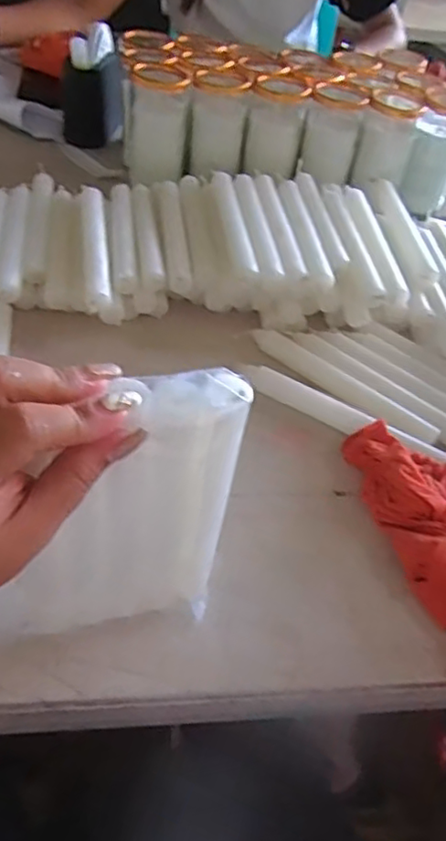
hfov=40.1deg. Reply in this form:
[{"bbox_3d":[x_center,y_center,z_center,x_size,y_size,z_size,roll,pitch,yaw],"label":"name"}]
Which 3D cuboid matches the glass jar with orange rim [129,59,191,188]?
[{"bbox_3d":[-0.079,-0.364,0.750,0.070,0.117,0.062,1,48,-7],"label":"glass jar with orange rim"}]

